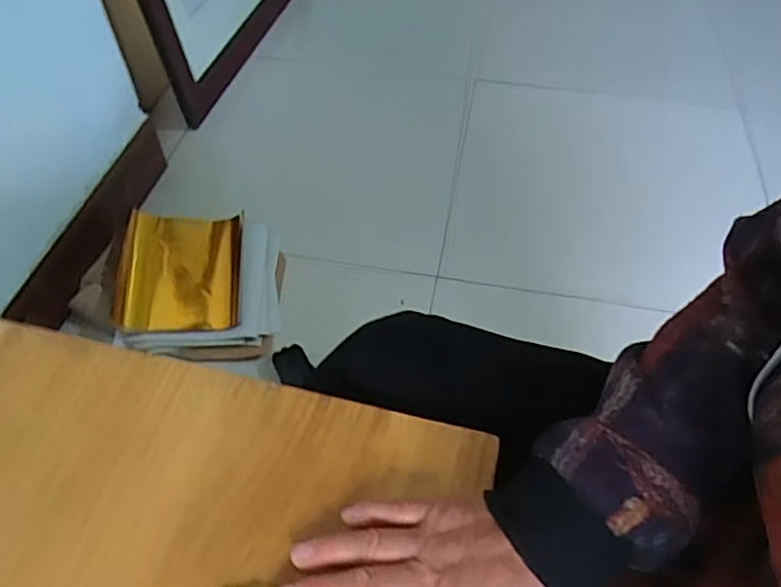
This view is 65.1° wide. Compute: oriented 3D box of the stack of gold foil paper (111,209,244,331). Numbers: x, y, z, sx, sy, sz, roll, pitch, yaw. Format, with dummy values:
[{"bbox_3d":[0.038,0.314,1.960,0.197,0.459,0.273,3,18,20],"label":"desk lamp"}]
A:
[{"bbox_3d":[-0.369,-0.036,1.053,0.214,0.069,0.236,-2,51,-5],"label":"stack of gold foil paper"}]

